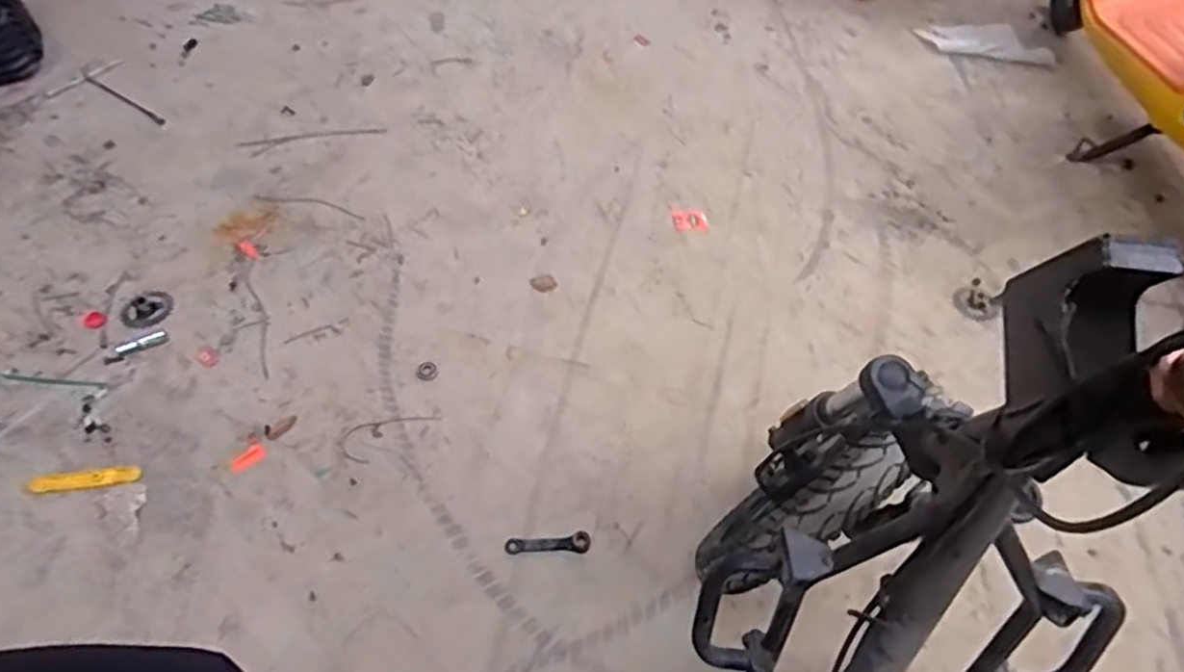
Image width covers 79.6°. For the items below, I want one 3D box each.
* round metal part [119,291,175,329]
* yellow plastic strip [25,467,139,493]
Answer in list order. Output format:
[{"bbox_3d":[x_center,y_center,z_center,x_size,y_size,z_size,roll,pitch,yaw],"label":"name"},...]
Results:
[{"bbox_3d":[-0.802,-0.048,1.279,0.086,0.007,0.084,2,54,-2],"label":"round metal part"},{"bbox_3d":[-0.773,0.220,1.082,0.160,0.010,0.029,-6,53,-8],"label":"yellow plastic strip"}]

